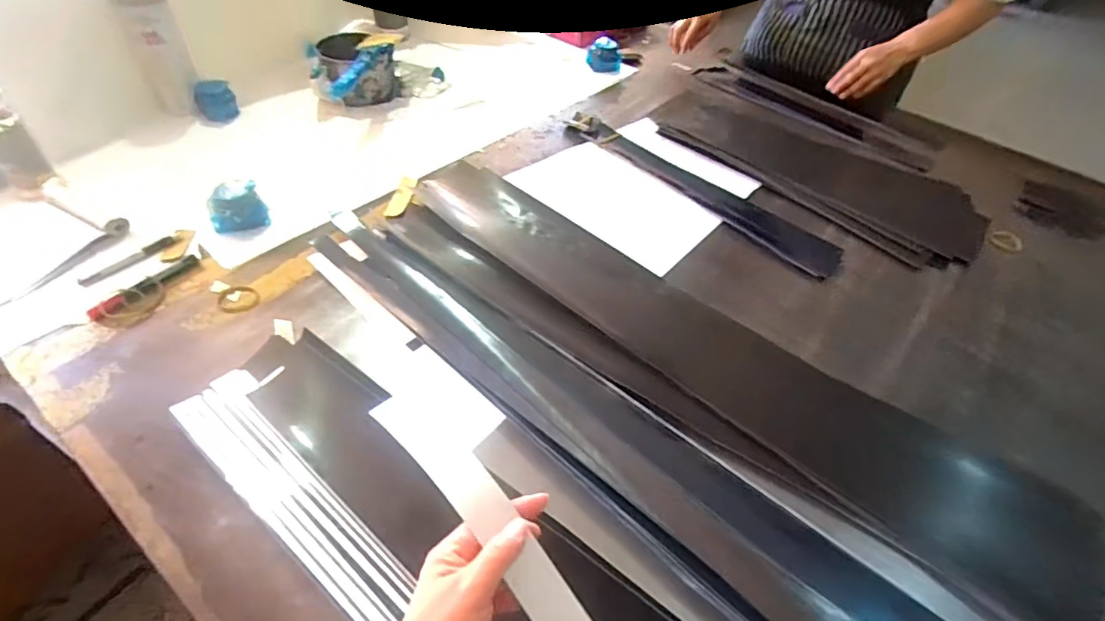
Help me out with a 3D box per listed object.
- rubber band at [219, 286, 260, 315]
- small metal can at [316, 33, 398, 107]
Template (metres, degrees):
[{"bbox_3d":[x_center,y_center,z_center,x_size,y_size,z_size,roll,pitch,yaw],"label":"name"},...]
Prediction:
[{"bbox_3d":[-0.411,-0.014,0.719,0.051,0.004,0.045,11,49,6],"label":"rubber band"},{"bbox_3d":[-0.360,-0.442,1.016,0.141,0.106,0.135,-12,51,-15],"label":"small metal can"}]

